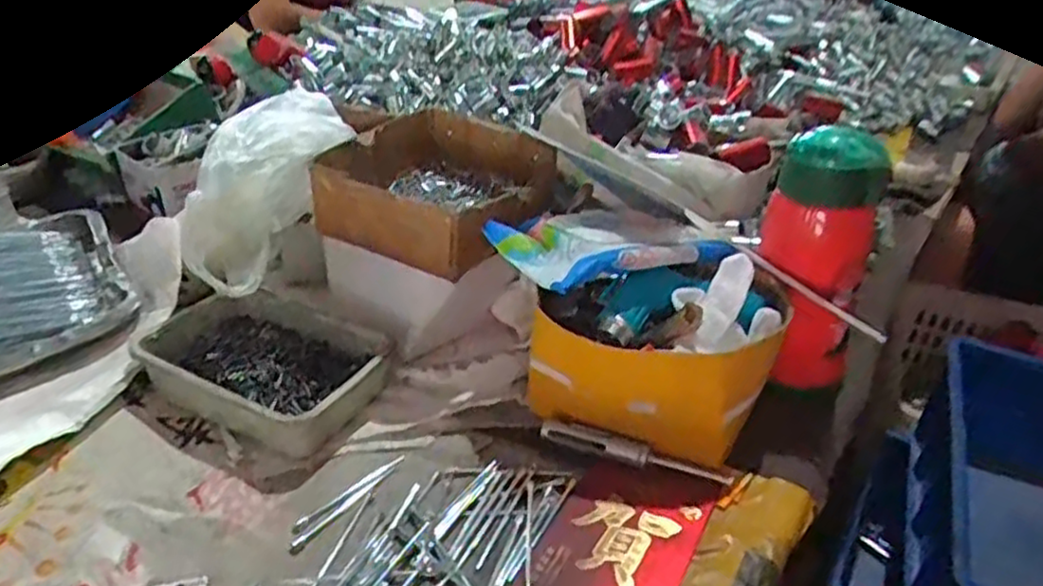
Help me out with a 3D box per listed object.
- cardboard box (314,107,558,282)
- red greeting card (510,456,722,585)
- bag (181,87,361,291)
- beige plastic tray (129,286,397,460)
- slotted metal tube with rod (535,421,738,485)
[{"bbox_3d":[-0.074,-0.090,0.619,0.175,0.067,0.187,16,35,19],"label":"cardboard box"},{"bbox_3d":[0.058,0.155,0.443,0.086,0.005,0.157,19,36,23],"label":"red greeting card"},{"bbox_3d":[-0.202,-0.097,0.612,0.076,0.110,0.226,8,33,7],"label":"bag"},{"bbox_3d":[-0.201,0.050,0.563,0.190,0.040,0.127,18,36,22],"label":"beige plastic tray"},{"bbox_3d":[0.076,0.111,0.498,0.132,0.015,0.015,16,35,19],"label":"slotted metal tube with rod"}]

